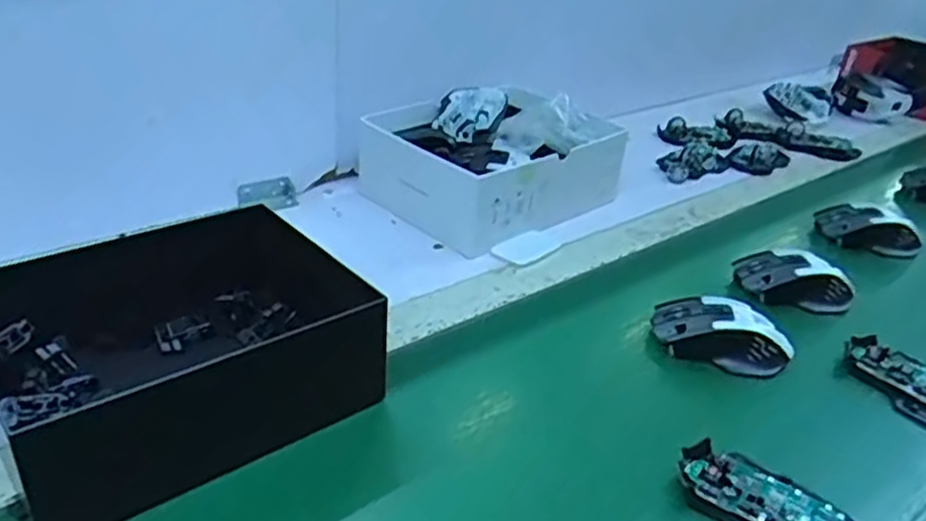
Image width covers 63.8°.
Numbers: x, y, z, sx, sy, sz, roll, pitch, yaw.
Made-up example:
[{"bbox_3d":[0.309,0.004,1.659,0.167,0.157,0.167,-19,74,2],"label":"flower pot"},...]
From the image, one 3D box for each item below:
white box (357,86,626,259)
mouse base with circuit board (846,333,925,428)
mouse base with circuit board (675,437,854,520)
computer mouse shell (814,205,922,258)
[{"bbox_3d":[0.035,-0.109,0.800,0.241,0.088,0.193,-19,38,-36],"label":"white box"},{"bbox_3d":[0.352,0.095,0.576,0.061,0.022,0.110,-16,36,-33],"label":"mouse base with circuit board"},{"bbox_3d":[0.189,0.152,0.463,0.113,0.021,0.064,29,37,35],"label":"mouse base with circuit board"},{"bbox_3d":[0.427,-0.035,0.783,0.100,0.029,0.060,20,33,23],"label":"computer mouse shell"}]

